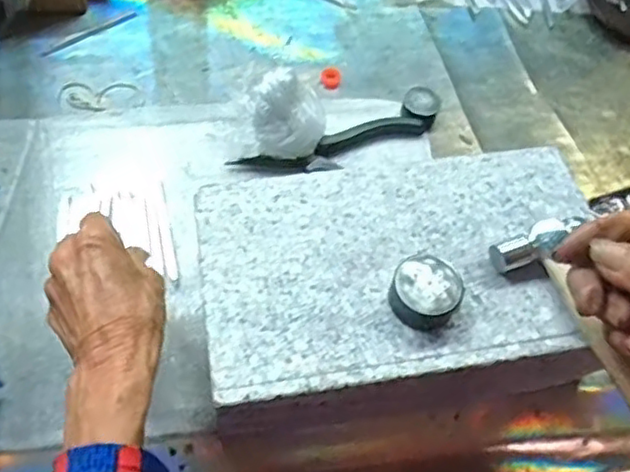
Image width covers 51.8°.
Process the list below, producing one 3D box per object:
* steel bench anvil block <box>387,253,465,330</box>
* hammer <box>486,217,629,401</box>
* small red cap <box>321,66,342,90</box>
[{"bbox_3d":[0.062,0.032,0.365,0.038,0.022,0.038,32,63,15],"label":"steel bench anvil block"},{"bbox_3d":[0.162,0.055,0.356,0.055,0.017,0.150,-22,64,-17],"label":"hammer"},{"bbox_3d":[0.015,-0.138,0.564,0.017,0.007,0.023,10,57,2],"label":"small red cap"}]

